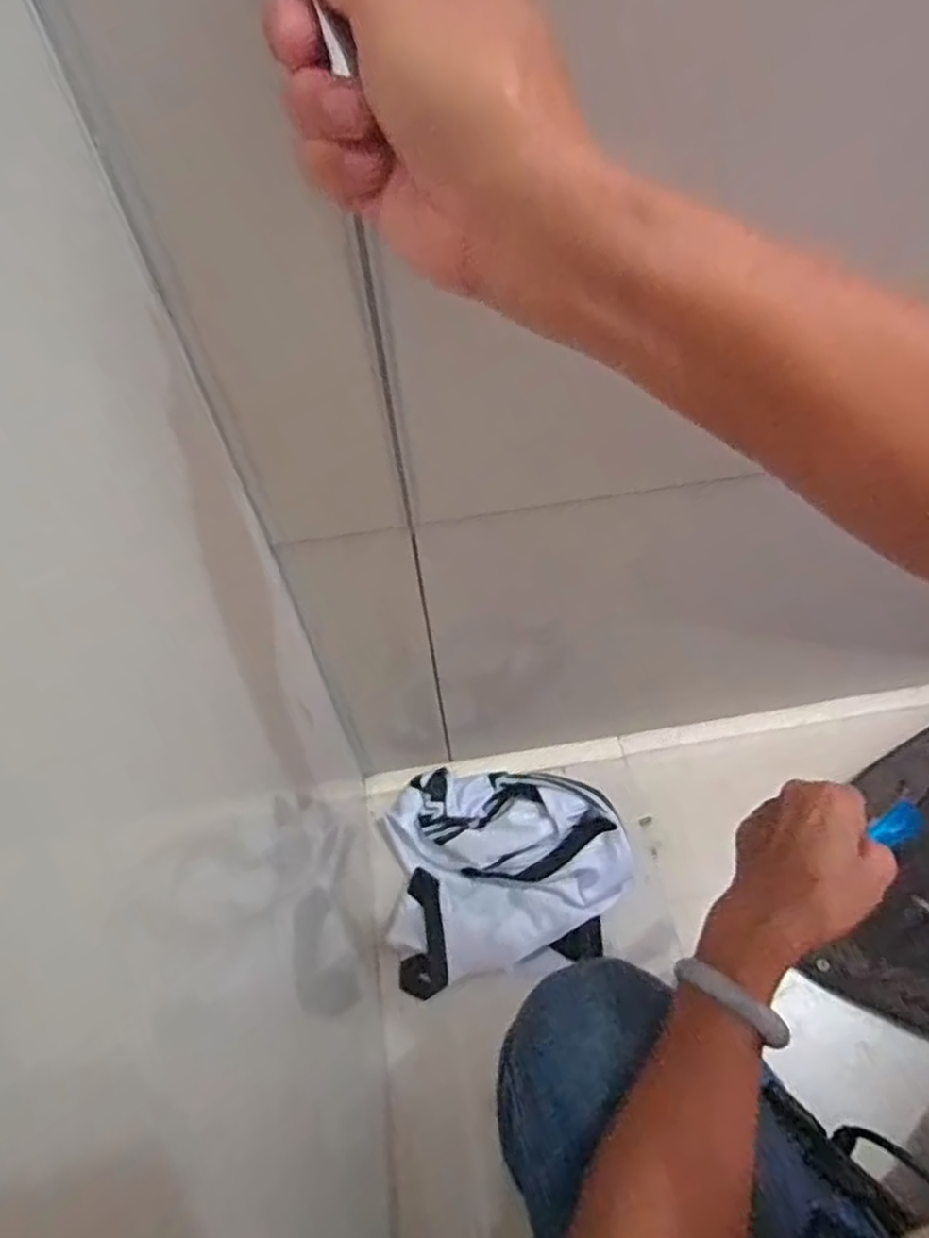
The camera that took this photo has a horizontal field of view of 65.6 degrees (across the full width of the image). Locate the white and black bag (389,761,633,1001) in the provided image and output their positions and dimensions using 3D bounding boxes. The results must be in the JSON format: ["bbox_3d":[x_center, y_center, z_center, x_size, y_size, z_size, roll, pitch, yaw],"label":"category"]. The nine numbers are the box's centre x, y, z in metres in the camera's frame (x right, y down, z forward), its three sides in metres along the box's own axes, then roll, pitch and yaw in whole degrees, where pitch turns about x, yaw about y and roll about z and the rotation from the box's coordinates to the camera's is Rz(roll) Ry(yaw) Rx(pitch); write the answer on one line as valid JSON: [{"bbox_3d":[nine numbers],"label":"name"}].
[{"bbox_3d":[0.042,0.239,0.719,0.243,0.065,0.205,-11,57,-5],"label":"white and black bag"}]

